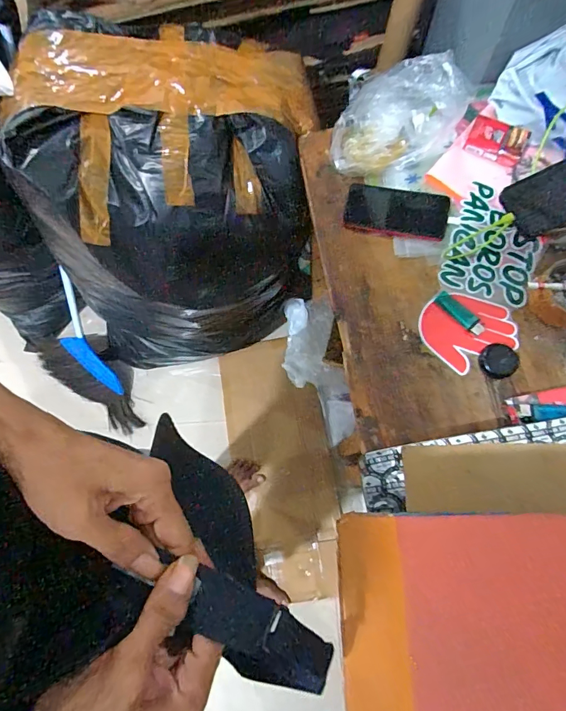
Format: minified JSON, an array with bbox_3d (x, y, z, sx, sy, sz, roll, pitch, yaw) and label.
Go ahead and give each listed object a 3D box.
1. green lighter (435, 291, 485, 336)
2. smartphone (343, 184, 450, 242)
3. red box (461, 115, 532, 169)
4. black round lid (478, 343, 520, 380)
[{"bbox_3d":[0.249,-0.060,0.574,0.020,0.012,0.076,-38,75,-5],"label":"green lighter"},{"bbox_3d":[0.172,-0.219,0.623,0.149,0.005,0.080,11,80,10],"label":"smartphone"},{"bbox_3d":[0.326,-0.329,0.624,0.082,0.017,0.064,26,79,11],"label":"red box"},{"bbox_3d":[0.291,0.007,0.550,0.052,0.007,0.046,-15,75,1],"label":"black round lid"}]

